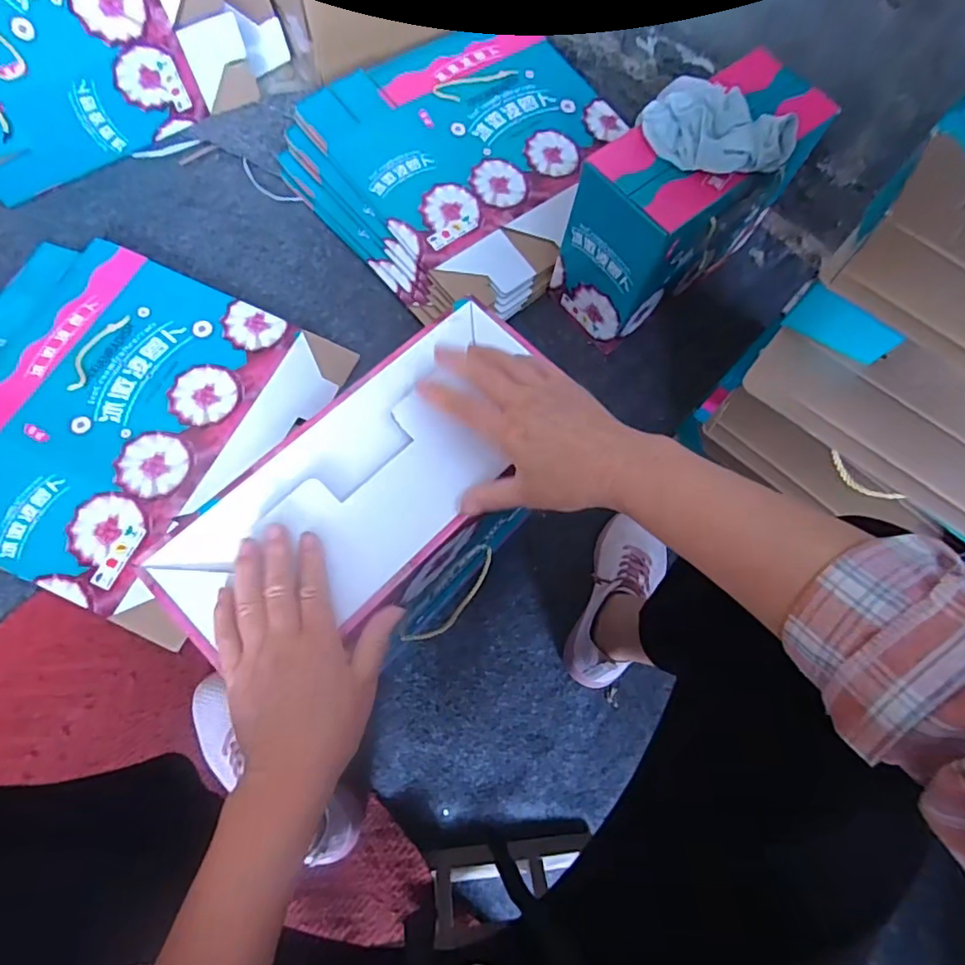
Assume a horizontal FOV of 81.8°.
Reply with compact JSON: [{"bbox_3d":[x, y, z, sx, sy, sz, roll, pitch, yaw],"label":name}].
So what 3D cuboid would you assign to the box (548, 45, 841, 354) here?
[{"bbox_3d":[0.288,-0.398,0.802,0.346,0.267,0.151,-38,78,-15],"label":"box"}]

